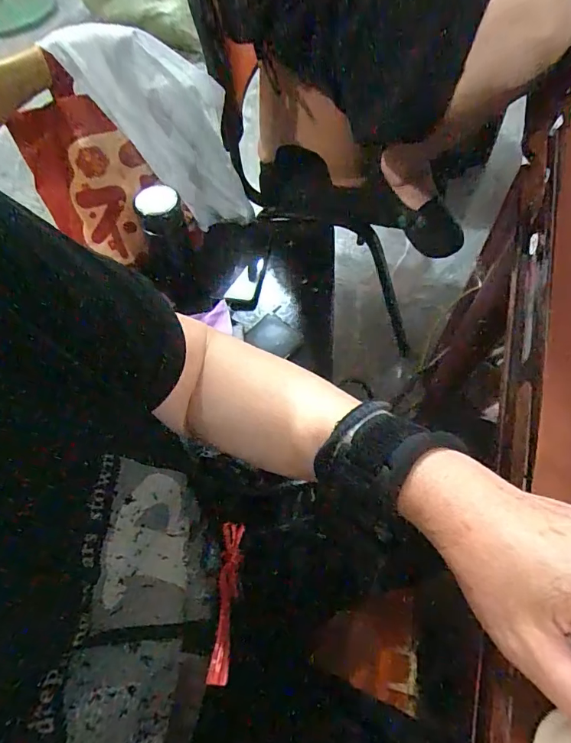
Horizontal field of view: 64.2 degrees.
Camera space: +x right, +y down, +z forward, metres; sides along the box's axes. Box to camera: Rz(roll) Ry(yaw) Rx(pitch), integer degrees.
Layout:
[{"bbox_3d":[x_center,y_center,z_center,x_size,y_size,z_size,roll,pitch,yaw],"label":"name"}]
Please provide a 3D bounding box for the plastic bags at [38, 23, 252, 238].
[{"bbox_3d":[-0.173,-0.411,0.748,0.090,0.362,0.170,-5,59,35],"label":"plastic bags"}]

